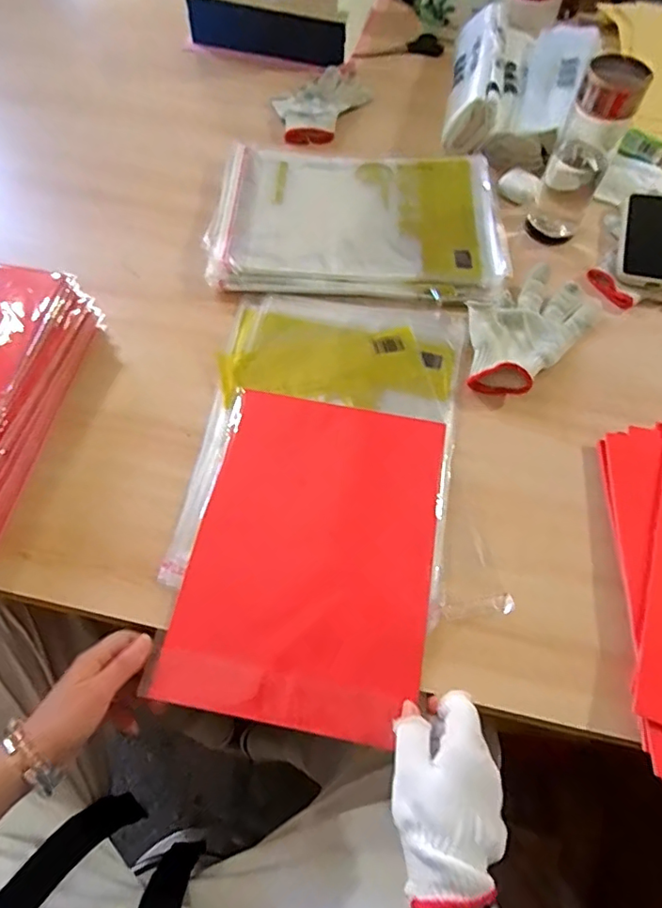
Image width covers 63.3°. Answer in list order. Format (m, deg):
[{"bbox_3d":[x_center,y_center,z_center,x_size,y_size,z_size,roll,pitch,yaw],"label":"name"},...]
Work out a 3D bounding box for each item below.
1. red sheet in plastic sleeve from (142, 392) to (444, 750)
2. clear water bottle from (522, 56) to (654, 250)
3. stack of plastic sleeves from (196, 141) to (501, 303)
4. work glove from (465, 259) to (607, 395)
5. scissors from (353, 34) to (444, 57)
[{"bbox_3d":[-0.015,0.081,0.479,0.209,0.011,0.290,9,63,4],"label":"red sheet in plastic sleeve"},{"bbox_3d":[0.290,-0.342,0.624,0.065,0.187,0.053,29,65,13],"label":"clear water bottle"},{"bbox_3d":[0.034,-0.300,0.676,0.343,0.024,0.271,7,61,0],"label":"stack of plastic sleeves"},{"bbox_3d":[0.217,-0.142,0.596,0.099,0.035,0.195,41,68,17],"label":"work glove"},{"bbox_3d":[0.114,-0.689,0.908,0.164,0.007,0.051,-11,63,-10],"label":"scissors"}]

